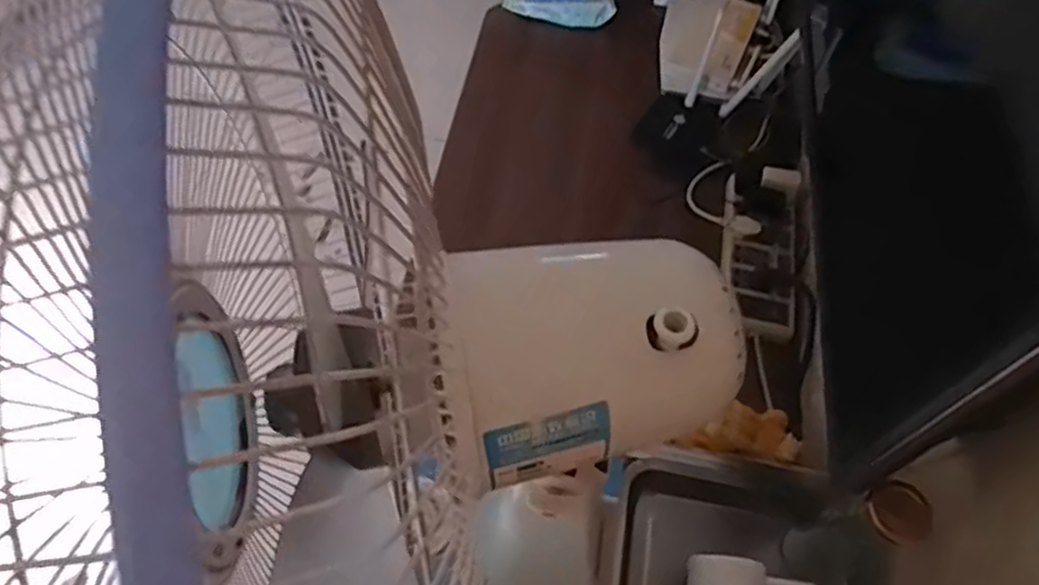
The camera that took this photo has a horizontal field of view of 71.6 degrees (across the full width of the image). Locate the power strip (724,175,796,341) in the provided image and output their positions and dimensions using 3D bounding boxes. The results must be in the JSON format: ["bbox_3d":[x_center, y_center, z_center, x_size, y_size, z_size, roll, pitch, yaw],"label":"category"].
[{"bbox_3d":[0.360,-0.053,1.083,0.096,0.052,0.273,12,59,3],"label":"power strip"}]

